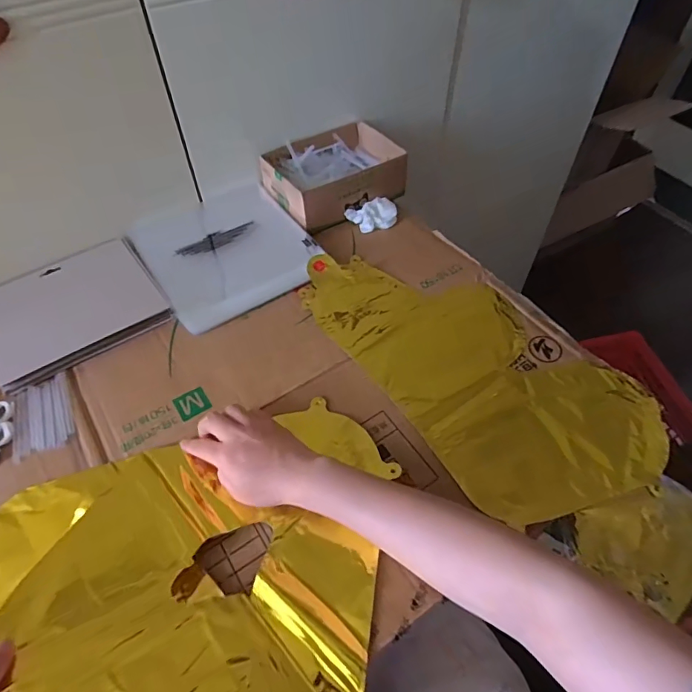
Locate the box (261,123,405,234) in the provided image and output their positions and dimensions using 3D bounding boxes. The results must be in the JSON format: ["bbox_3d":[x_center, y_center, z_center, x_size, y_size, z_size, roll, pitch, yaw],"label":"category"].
[{"bbox_3d":[-0.014,-0.257,0.704,0.195,0.057,0.142,-28,58,-20],"label":"box"}]

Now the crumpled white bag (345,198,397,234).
[{"bbox_3d":[0.040,-0.186,0.685,0.071,0.020,0.045,-22,57,-16],"label":"crumpled white bag"}]

